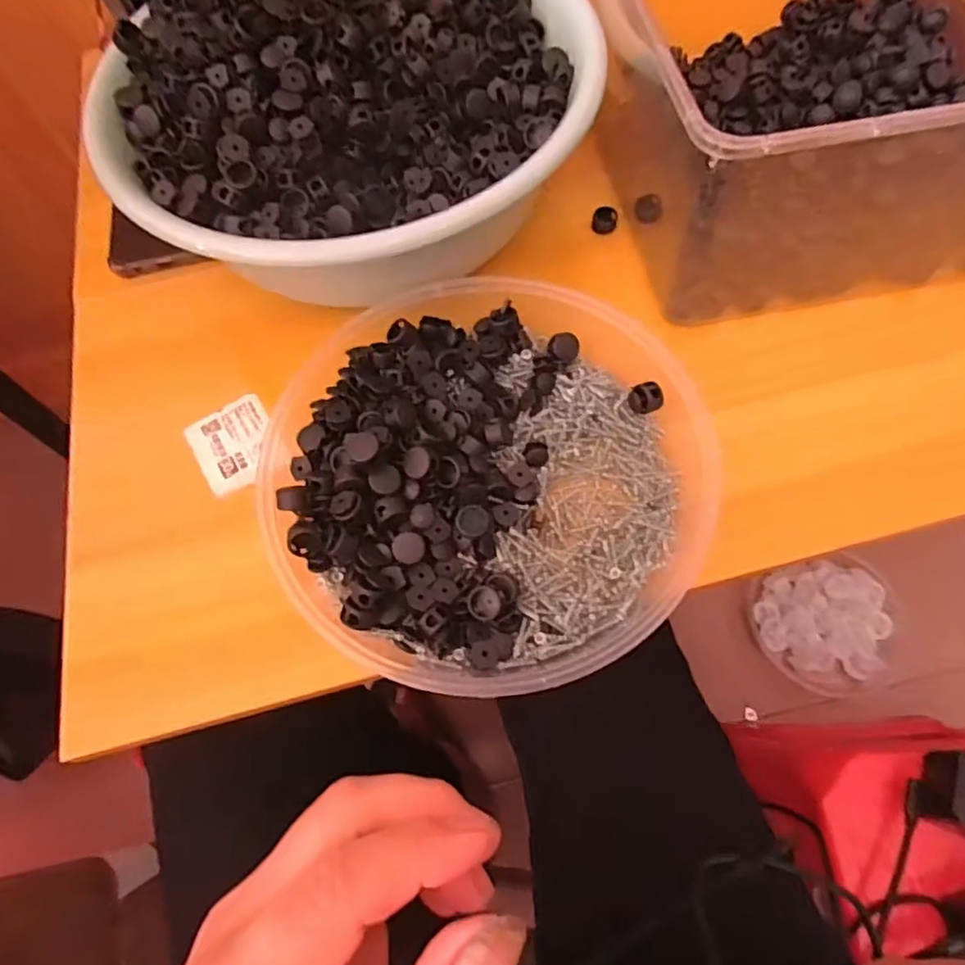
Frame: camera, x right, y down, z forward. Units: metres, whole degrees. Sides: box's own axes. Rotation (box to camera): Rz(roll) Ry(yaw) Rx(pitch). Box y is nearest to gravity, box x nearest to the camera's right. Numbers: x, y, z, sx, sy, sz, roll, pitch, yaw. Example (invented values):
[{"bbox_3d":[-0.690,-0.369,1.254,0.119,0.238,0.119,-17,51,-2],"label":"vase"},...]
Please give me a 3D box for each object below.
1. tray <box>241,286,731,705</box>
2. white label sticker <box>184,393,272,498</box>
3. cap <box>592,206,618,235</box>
[{"bbox_3d":[0.001,-0.008,0.334,0.220,0.049,0.225,-1,67,3],"label":"tray"},{"bbox_3d":[-0.152,-0.024,0.380,0.047,0.004,0.058,-28,72,-13],"label":"white label sticker"},{"bbox_3d":[0.084,-0.180,0.425,0.017,0.011,0.015,9,68,7],"label":"cap"}]

